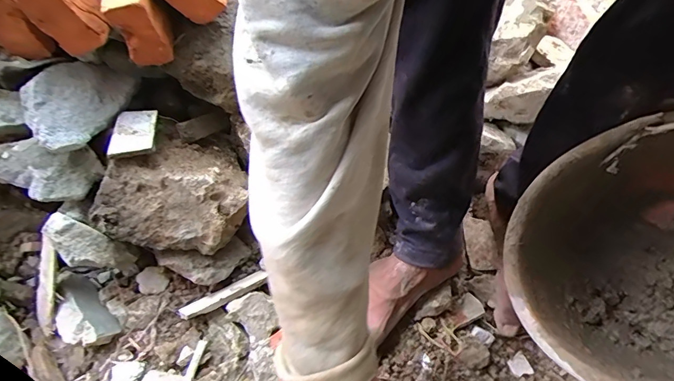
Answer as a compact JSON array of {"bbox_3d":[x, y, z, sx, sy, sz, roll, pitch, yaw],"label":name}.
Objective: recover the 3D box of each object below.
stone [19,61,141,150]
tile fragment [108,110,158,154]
[{"bbox_3d":[-0.297,-0.105,0.461,0.074,0.051,0.136,11,43,5],"label":"stone"},{"bbox_3d":[-0.230,-0.067,0.465,0.044,0.012,0.066,-4,43,-11],"label":"tile fragment"}]

